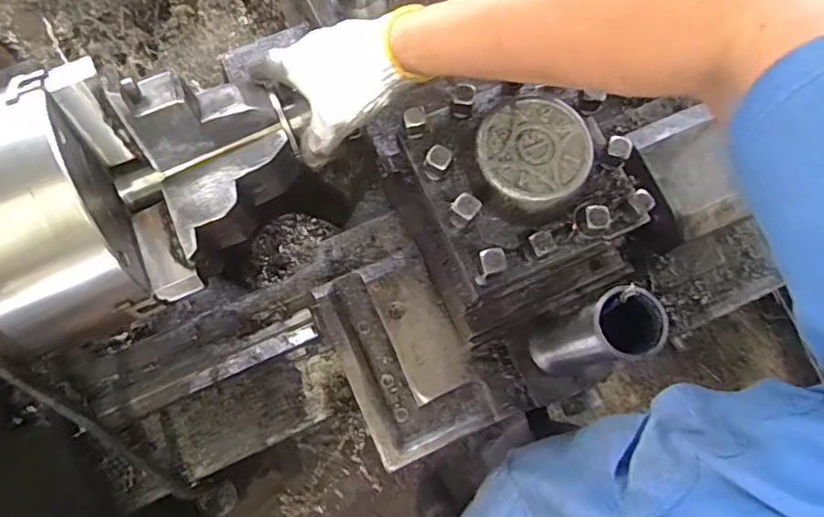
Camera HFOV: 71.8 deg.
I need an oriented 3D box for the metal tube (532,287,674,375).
[{"bbox_3d":[0.147,0.066,0.481,0.056,0.187,0.053,-19,77,-6],"label":"metal tube"}]

